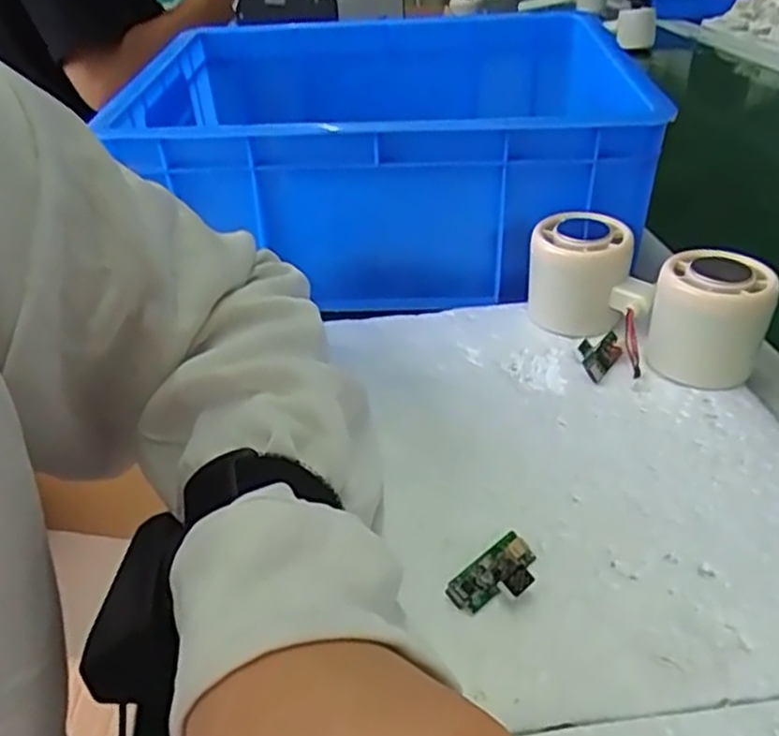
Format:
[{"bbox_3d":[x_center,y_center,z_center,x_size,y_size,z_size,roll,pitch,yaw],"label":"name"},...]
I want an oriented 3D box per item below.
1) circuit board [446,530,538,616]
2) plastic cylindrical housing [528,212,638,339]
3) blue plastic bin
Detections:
[{"bbox_3d":[0.042,0.079,0.280,0.038,0.010,0.021,-28,42,-33],"label":"circuit board"},{"bbox_3d":[0.110,-0.054,0.435,0.055,0.059,0.046,5,35,11],"label":"plastic cylindrical housing"},{"bbox_3d":[-0.007,-0.164,0.546,0.331,0.125,0.269,0,34,3],"label":"blue plastic bin"}]

